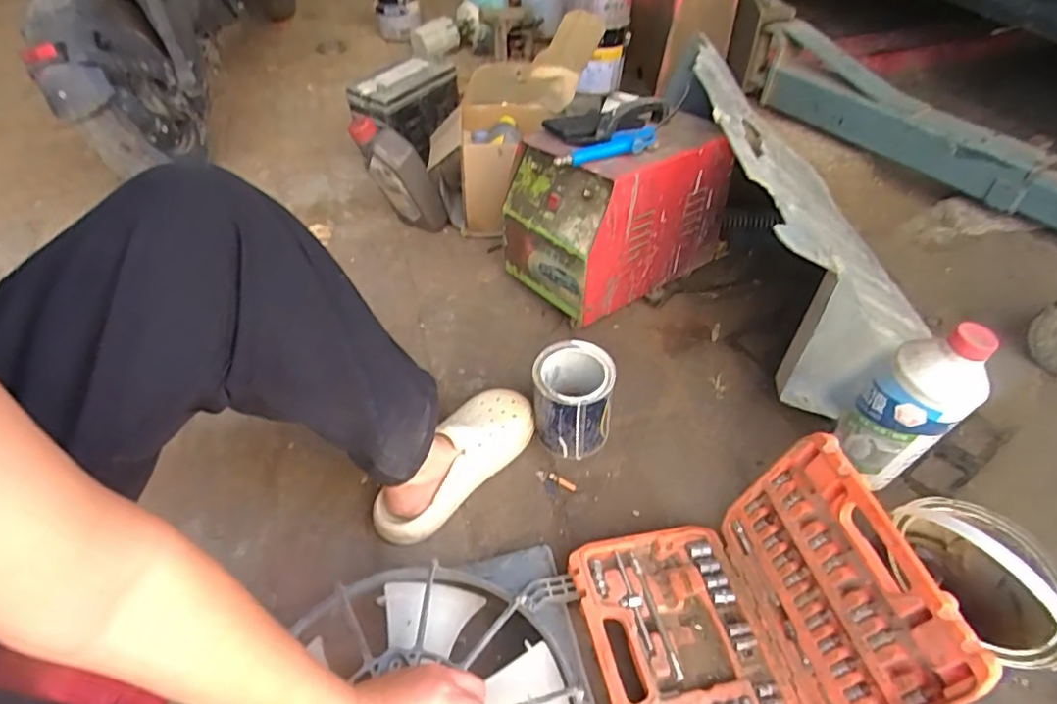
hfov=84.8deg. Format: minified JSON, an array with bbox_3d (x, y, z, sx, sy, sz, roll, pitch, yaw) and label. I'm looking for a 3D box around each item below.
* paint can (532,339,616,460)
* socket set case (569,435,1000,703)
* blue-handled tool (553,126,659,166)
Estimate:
[{"bbox_3d":[0.061,0.069,0.801,0.104,0.130,0.101,-1,48,1],"label":"paint can"},{"bbox_3d":[0.204,0.259,0.570,0.267,0.201,0.245,-11,49,-8],"label":"socket set case"},{"bbox_3d":[0.114,-0.297,0.857,0.147,0.028,0.044,-12,46,14],"label":"blue-handled tool"}]

